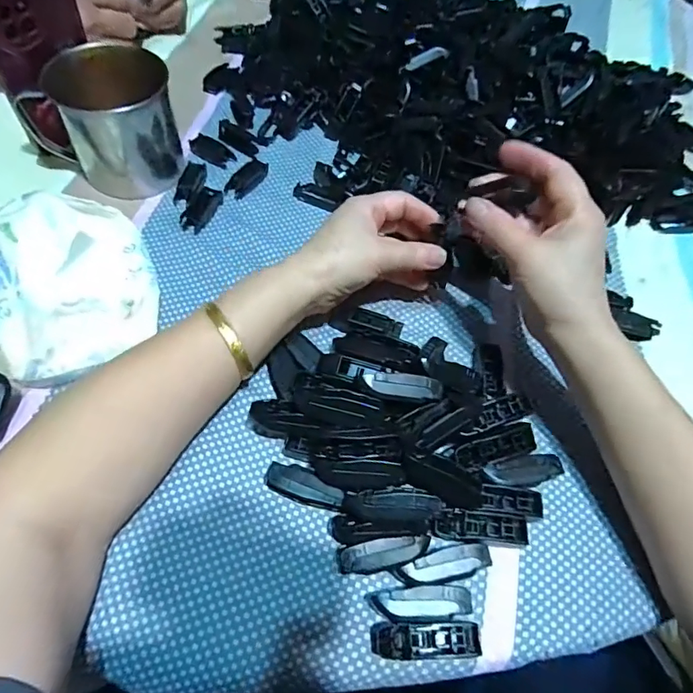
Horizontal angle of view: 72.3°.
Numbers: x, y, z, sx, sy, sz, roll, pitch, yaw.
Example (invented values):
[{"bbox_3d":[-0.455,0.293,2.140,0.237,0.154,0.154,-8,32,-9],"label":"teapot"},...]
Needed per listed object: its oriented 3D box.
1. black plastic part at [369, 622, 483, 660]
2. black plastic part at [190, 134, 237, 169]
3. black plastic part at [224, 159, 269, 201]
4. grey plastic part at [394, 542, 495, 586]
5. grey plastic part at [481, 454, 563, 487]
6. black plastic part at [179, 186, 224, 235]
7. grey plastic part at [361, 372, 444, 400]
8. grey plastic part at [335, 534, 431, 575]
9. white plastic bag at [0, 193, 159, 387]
[{"bbox_3d":[0.043,0.162,0.261,0.059,0.012,0.018,2,58,-3],"label":"black plastic part"},{"bbox_3d":[-0.130,-0.188,0.455,0.045,0.013,0.020,31,61,14],"label":"black plastic part"},{"bbox_3d":[-0.091,-0.155,0.437,0.018,0.010,0.049,29,61,13],"label":"black plastic part"},{"bbox_3d":[0.057,0.129,0.279,0.056,0.016,0.017,-11,60,-11],"label":"grey plastic part"},{"bbox_3d":[0.116,0.081,0.307,0.053,0.012,0.018,-6,59,-8],"label":"grey plastic part"},{"bbox_3d":[-0.125,-0.120,0.413,0.020,0.007,0.049,39,61,-23],"label":"black plastic part"},{"bbox_3d":[0.036,0.025,0.301,0.050,0.008,0.015,2,58,-3],"label":"grey plastic part"},{"bbox_3d":[0.021,0.123,0.280,0.055,0.017,0.016,-7,59,-8],"label":"grey plastic part"},{"bbox_3d":[-0.200,-0.049,0.340,0.110,0.039,0.154,-18,62,-15],"label":"white plastic bag"}]

